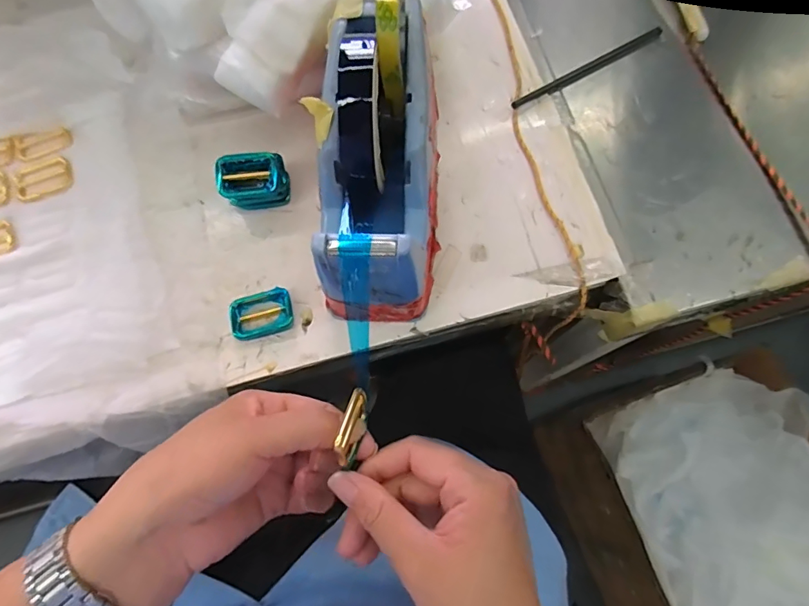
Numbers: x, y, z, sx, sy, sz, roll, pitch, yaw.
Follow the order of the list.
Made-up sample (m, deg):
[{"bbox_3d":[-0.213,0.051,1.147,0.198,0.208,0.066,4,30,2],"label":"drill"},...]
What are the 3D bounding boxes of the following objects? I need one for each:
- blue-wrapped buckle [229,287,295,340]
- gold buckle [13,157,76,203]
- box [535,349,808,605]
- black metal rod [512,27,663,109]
[{"bbox_3d":[-0.103,0.009,0.347,0.045,0.011,0.031,-13,73,-2],"label":"blue-wrapped buckle"},{"bbox_3d":[-0.296,-0.103,0.394,0.044,0.008,0.032,-29,74,-6],"label":"gold buckle"},{"bbox_3d":[0.466,0.341,0.746,0.318,0.275,0.424,-19,73,-4],"label":"box"},{"bbox_3d":[0.153,-0.196,0.396,0.147,0.005,0.011,-30,74,-7],"label":"black metal rod"}]

